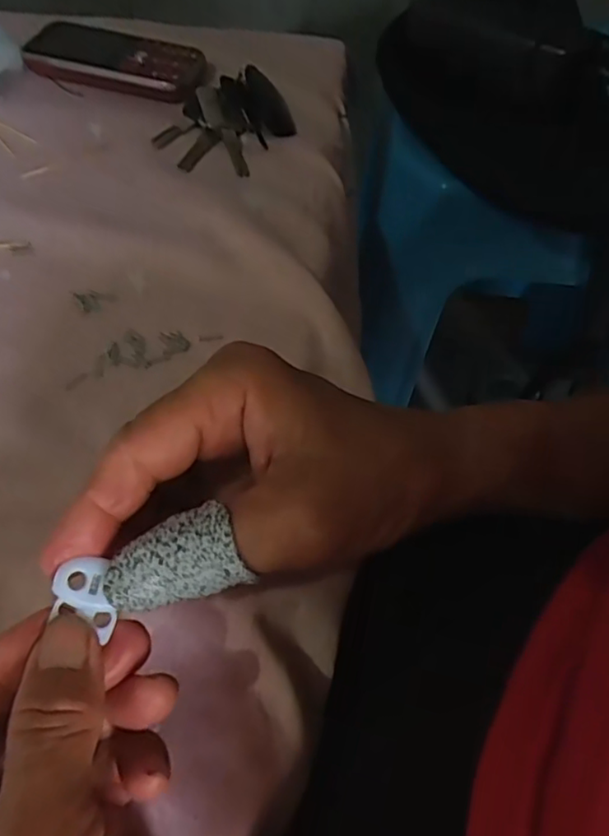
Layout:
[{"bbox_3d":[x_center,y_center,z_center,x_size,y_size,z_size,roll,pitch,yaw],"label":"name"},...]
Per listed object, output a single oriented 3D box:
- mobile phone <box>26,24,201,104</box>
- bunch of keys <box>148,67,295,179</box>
[{"bbox_3d":[-0.129,-0.249,0.443,0.123,0.013,0.056,16,57,8],"label":"mobile phone"},{"bbox_3d":[-0.048,-0.194,0.407,0.071,0.015,0.096,20,57,10],"label":"bunch of keys"}]

